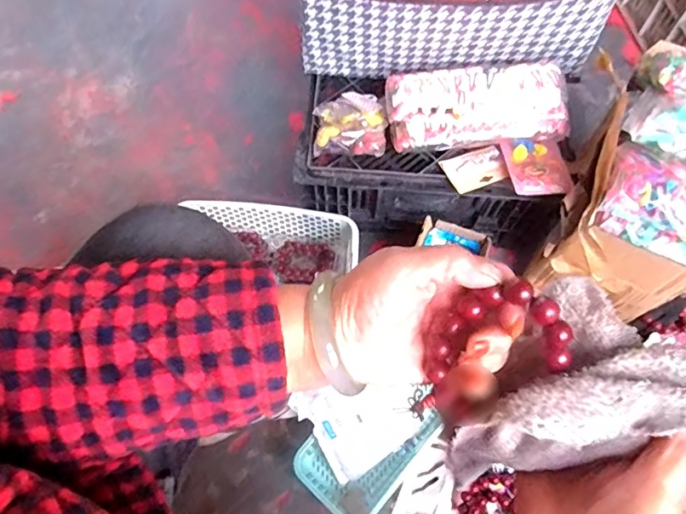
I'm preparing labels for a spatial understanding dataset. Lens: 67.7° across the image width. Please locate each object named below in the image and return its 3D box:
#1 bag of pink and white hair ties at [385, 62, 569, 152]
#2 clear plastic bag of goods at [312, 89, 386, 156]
[{"bbox_3d":[0.175,-0.199,0.683,0.231,0.064,0.095,-5,68,-1],"label":"bag of pink and white hair ties"},{"bbox_3d":[0.011,-0.187,0.705,0.096,0.027,0.101,3,68,4],"label":"clear plastic bag of goods"}]

